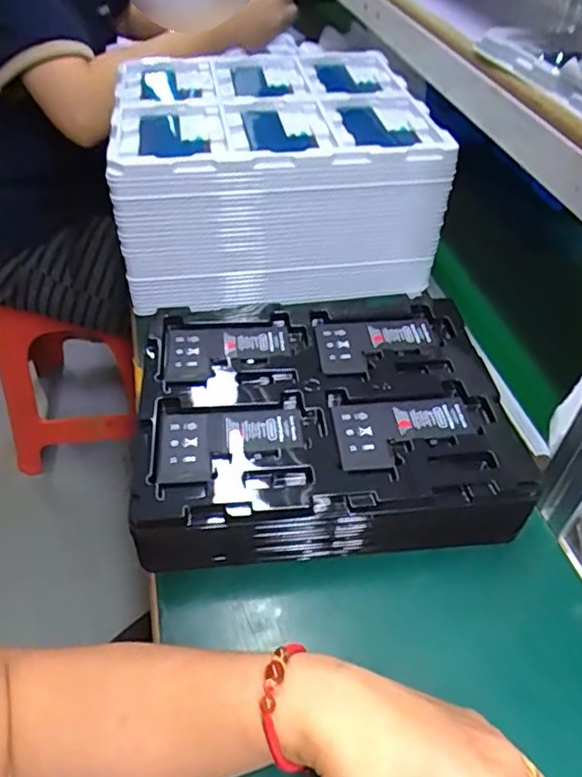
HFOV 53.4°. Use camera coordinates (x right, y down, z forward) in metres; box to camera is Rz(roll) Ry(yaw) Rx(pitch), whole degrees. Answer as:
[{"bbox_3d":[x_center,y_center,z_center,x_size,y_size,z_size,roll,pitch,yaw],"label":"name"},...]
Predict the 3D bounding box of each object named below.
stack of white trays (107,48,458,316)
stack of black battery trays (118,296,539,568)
[{"bbox_3d":[-0.028,-0.257,0.663,0.314,0.148,0.301,-6,46,-9],"label":"stack of white trays"},{"bbox_3d":[0.020,0.022,0.477,0.270,0.076,0.221,-3,46,-6],"label":"stack of black battery trays"}]

